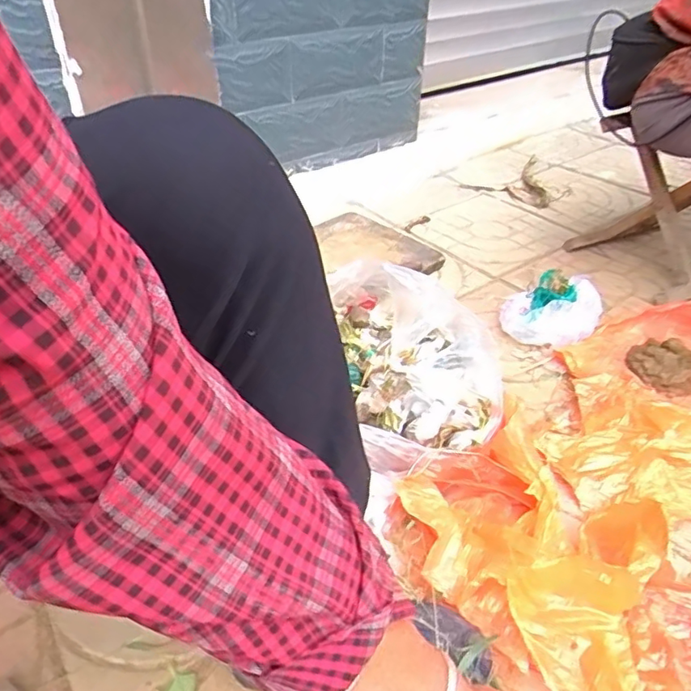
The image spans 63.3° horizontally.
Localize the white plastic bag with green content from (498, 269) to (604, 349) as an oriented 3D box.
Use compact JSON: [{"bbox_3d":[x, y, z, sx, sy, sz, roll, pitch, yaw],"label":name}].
[{"bbox_3d":[0.340,-0.063,0.929,0.158,0.097,0.113,14,43,18],"label":"white plastic bag with green content"}]

